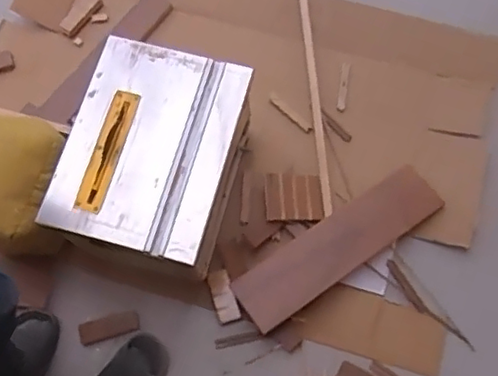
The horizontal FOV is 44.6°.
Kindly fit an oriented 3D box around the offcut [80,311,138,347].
[{"bbox_3d":[-0.302,0.301,1.302,0.126,0.008,0.045,-15,72,-3],"label":"offcut"}]

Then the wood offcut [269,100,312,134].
[{"bbox_3d":[0.099,-0.172,1.438,0.123,0.005,0.020,40,74,12],"label":"wood offcut"}]

